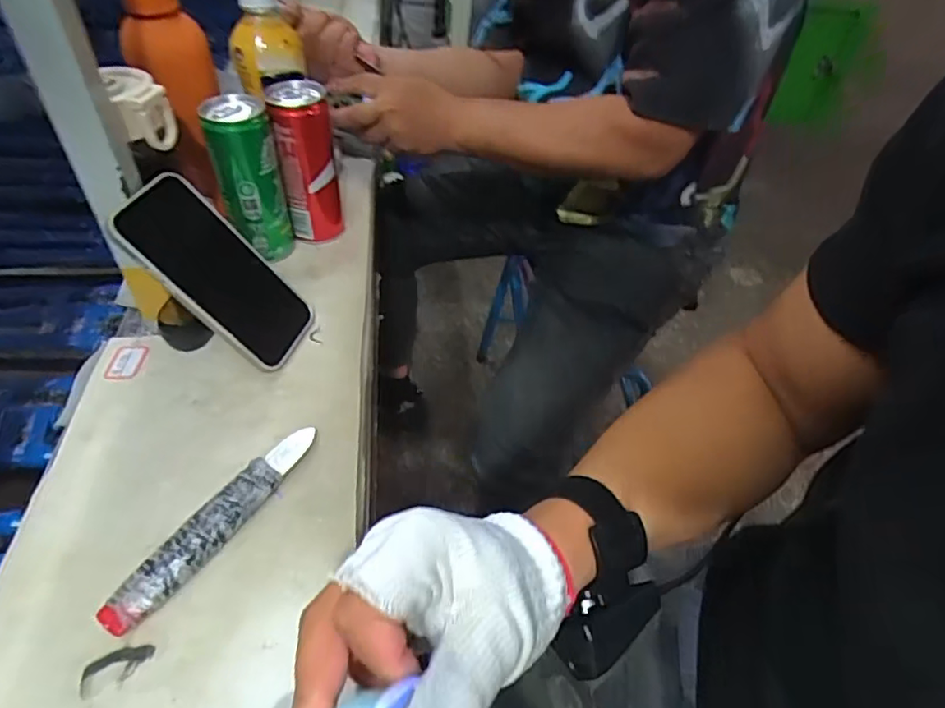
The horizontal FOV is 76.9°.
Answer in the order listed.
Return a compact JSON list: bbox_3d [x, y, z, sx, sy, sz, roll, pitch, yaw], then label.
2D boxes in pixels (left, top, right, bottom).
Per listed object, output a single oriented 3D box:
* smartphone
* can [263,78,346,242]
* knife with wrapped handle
[{"bbox_3d":[-0.197,-0.064,0.474,0.010,0.160,0.080,-22,33,36],"label":"smartphone"},{"bbox_3d":[-0.160,-0.179,0.581,0.052,0.148,0.052,2,46,-2],"label":"can"},{"bbox_3d":[-0.165,0.108,0.392,0.026,0.017,0.163,26,50,20],"label":"knife with wrapped handle"}]

